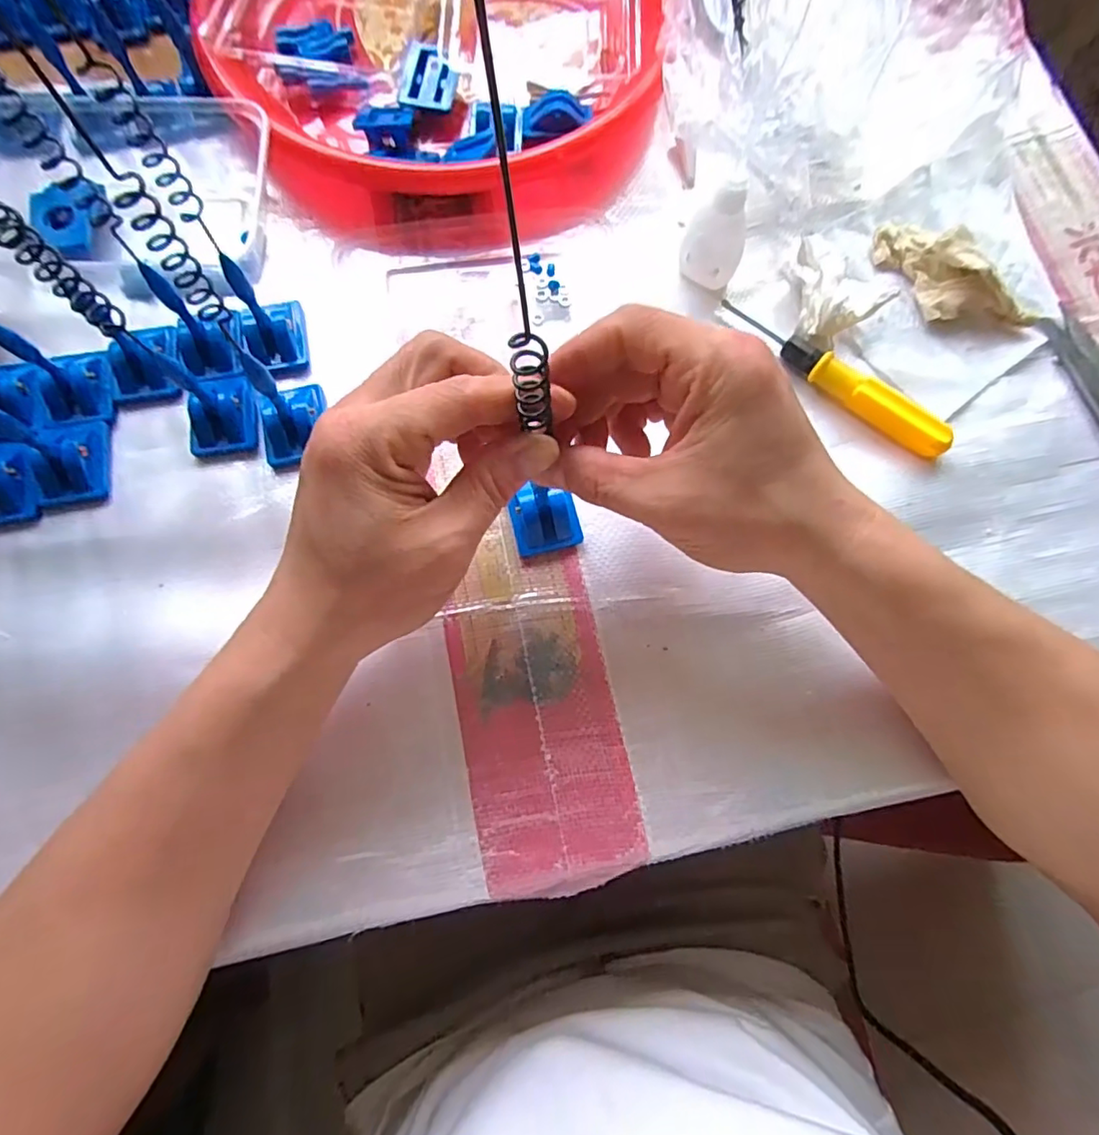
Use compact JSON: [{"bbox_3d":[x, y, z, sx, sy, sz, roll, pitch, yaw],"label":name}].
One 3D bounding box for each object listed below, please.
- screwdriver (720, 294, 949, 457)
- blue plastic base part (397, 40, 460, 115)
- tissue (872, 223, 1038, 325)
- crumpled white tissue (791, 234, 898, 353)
[{"bbox_3d":[0.158,-0.108,0.314,0.139,0.019,0.016,41,78,9],"label":"screwdriver"},{"bbox_3d":[-0.075,-0.309,0.357,0.034,0.006,0.045,11,84,-1],"label":"blue plastic base part"},{"bbox_3d":[0.231,-0.166,0.325,0.096,0.027,0.042,36,77,8],"label":"tissue"},{"bbox_3d":[0.163,-0.165,0.323,0.033,0.036,0.065,1,75,-1],"label":"crumpled white tissue"}]

